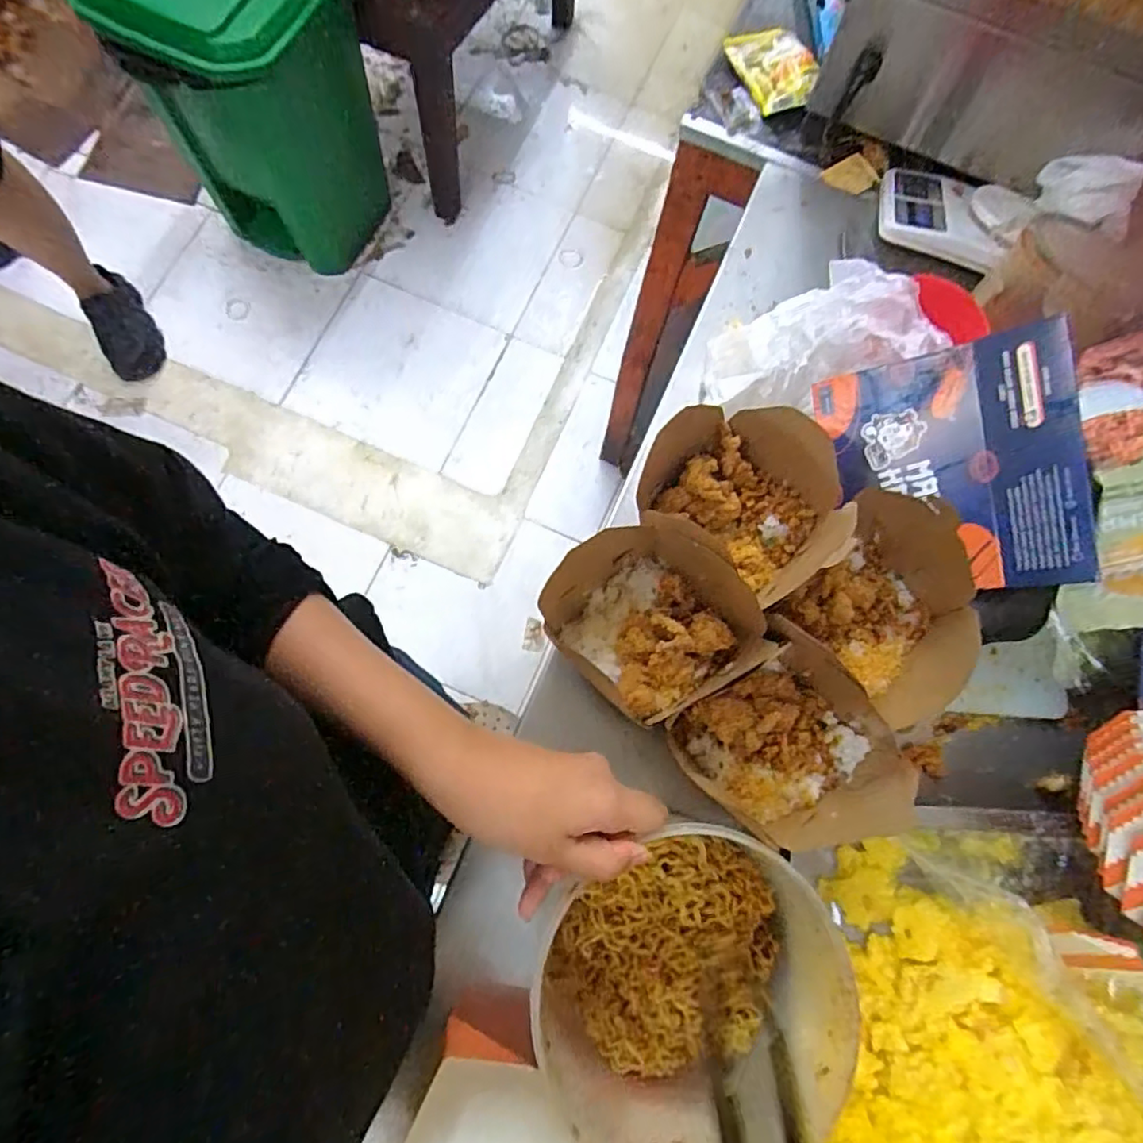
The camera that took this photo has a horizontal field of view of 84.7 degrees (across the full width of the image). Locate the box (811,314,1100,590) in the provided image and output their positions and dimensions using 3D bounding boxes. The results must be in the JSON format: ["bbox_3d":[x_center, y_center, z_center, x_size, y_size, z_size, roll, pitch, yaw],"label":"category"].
[{"bbox_3d":[0.272,-0.072,0.456,0.156,0.019,0.173,-8,91,37],"label":"box"}]

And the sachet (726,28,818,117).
[{"bbox_3d":[0.213,-0.530,0.655,0.070,0.014,0.111,-21,75,7],"label":"sachet"}]

